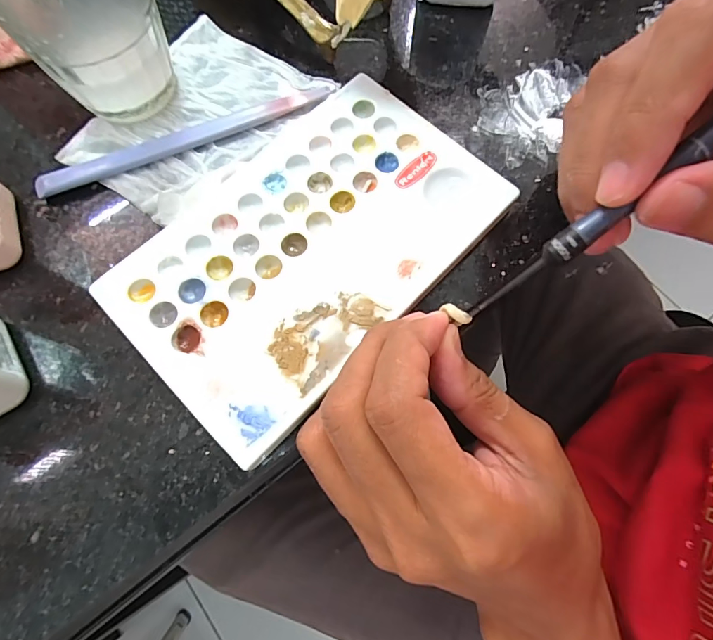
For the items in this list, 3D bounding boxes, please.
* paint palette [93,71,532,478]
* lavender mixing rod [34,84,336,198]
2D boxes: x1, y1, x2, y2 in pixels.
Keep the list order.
[{"bbox_3d":[-0.019,-0.033,0.172,0.100,0.012,0.150,43,77,11],"label":"paint palette"},{"bbox_3d":[-0.076,-0.085,0.191,0.137,0.006,0.010,-23,75,-8],"label":"lavender mixing rod"}]

